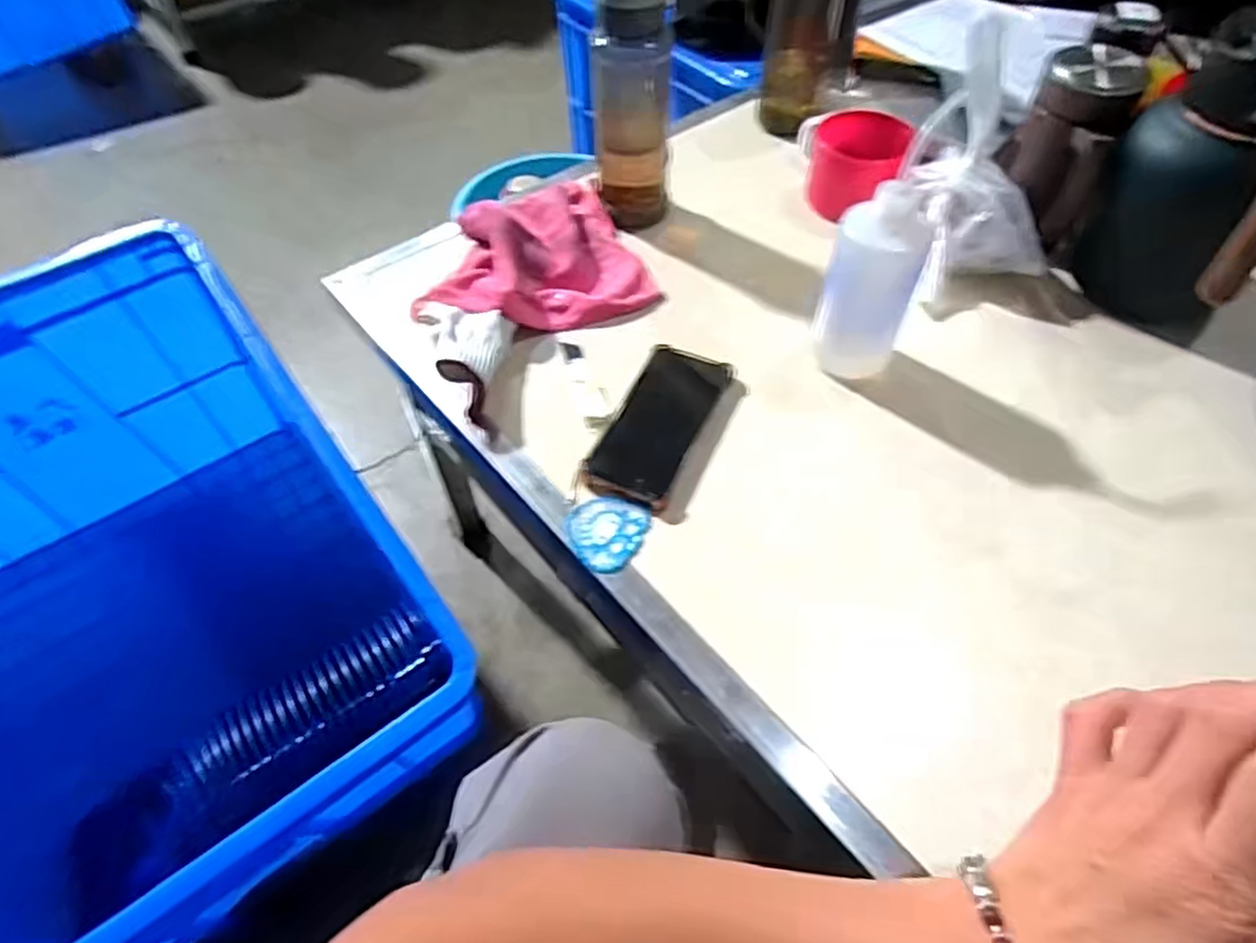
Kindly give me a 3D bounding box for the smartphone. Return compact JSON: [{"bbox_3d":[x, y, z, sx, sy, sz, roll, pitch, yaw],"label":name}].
[{"bbox_3d":[0.028,-0.043,0.585,0.070,0.015,0.160,21,56,15],"label":"smartphone"}]

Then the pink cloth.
[{"bbox_3d":[-0.101,-0.216,0.694,0.226,0.053,0.195,-18,55,-13],"label":"pink cloth"}]

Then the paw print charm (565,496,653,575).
[{"bbox_3d":[-0.018,0.046,0.531,0.060,0.007,0.062,16,55,12],"label":"paw print charm"}]

